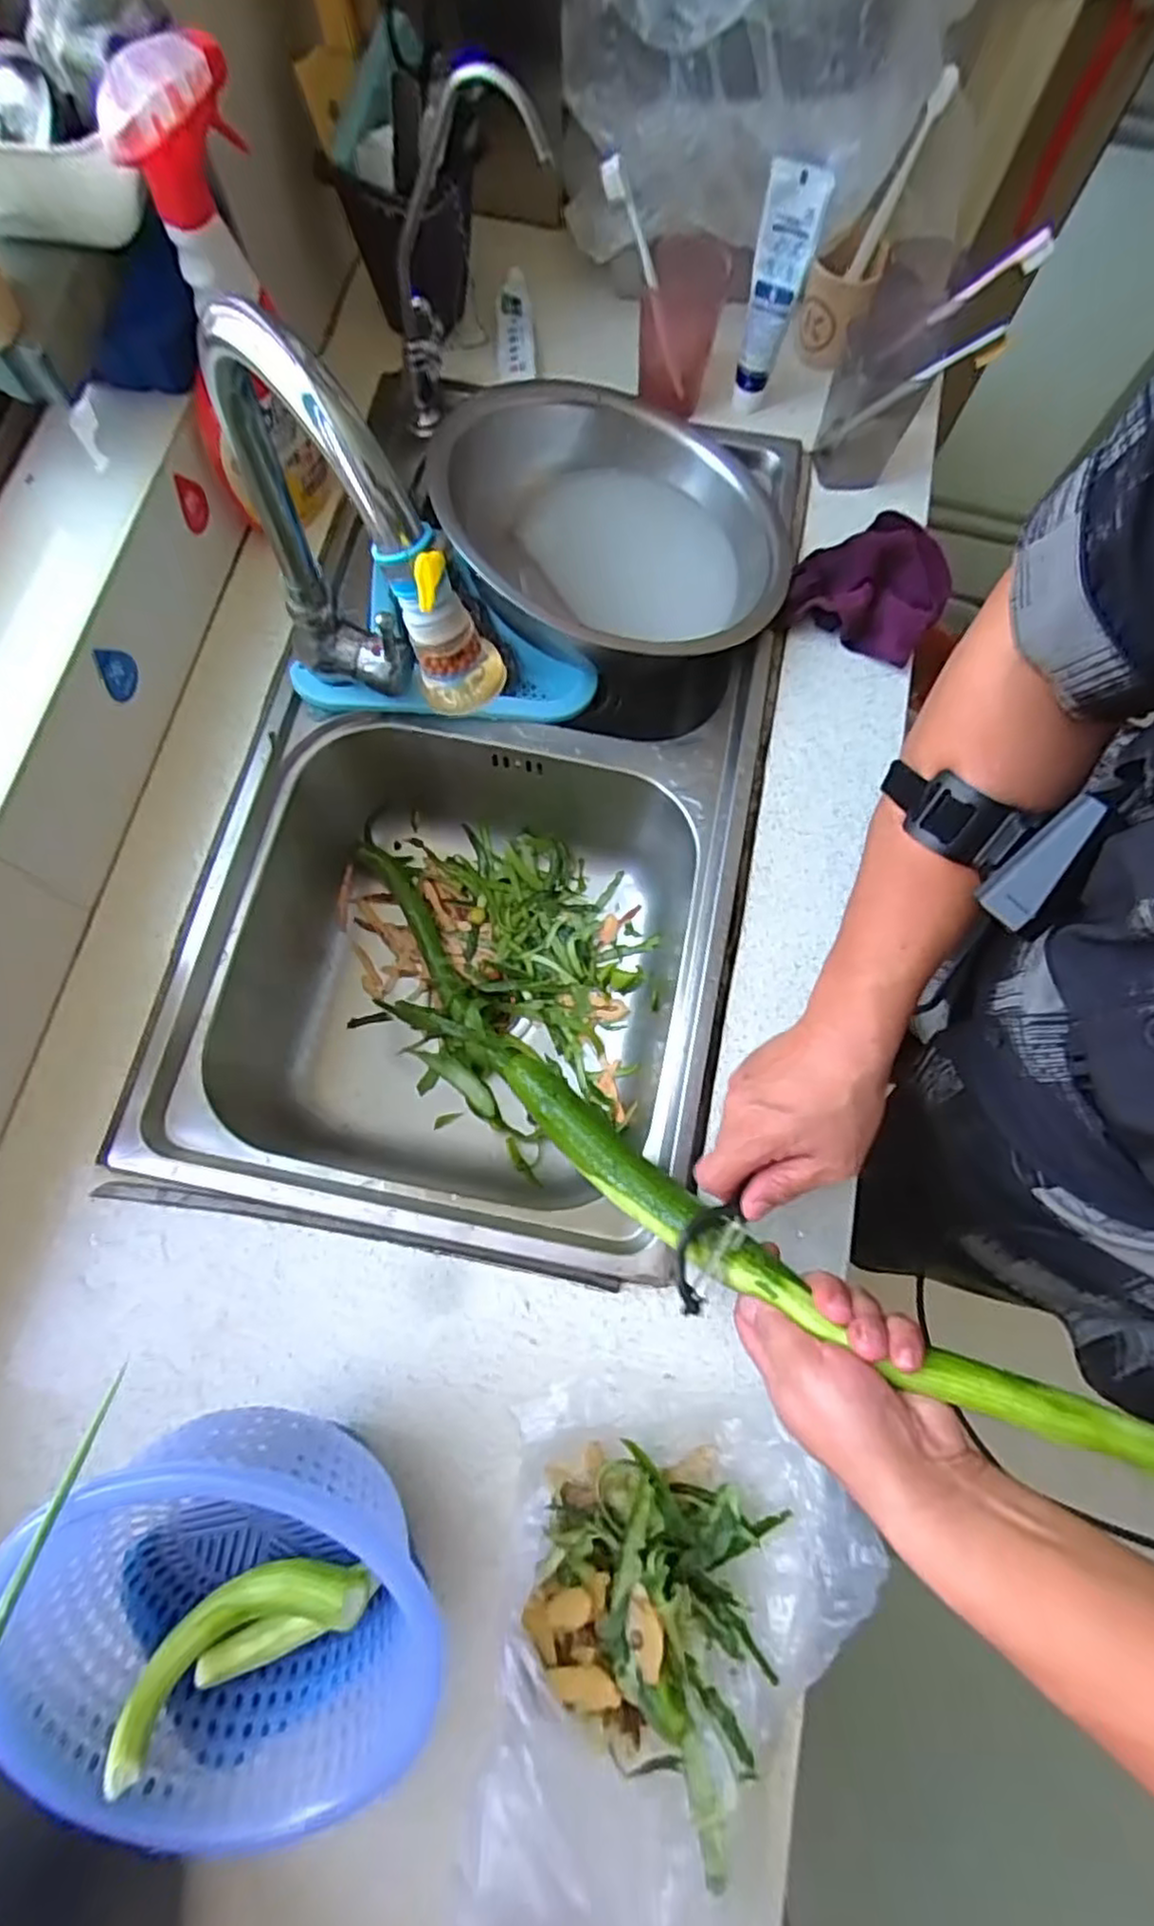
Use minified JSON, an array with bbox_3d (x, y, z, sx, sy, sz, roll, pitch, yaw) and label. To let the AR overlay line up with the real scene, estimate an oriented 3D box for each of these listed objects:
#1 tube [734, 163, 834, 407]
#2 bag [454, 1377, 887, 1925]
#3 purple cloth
[{"bbox_3d":[0.169,-0.566,0.622,0.044,0.173,0.030,14,75,2],"label":"tube"},{"bbox_3d":[0.054,0.385,0.397,0.193,0.087,0.253,7,75,0],"label":"bag"},{"bbox_3d":[0.263,-0.339,0.639,0.127,0.034,0.144,24,76,4],"label":"purple cloth"}]

